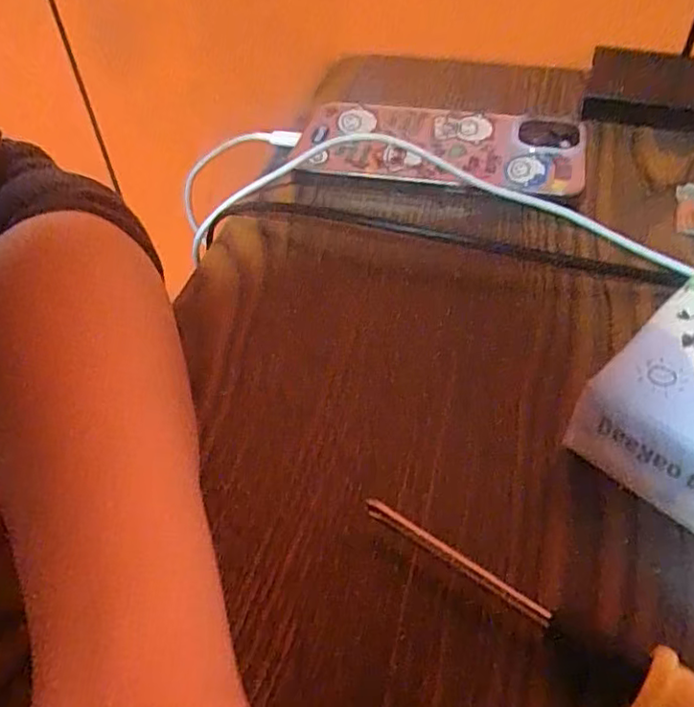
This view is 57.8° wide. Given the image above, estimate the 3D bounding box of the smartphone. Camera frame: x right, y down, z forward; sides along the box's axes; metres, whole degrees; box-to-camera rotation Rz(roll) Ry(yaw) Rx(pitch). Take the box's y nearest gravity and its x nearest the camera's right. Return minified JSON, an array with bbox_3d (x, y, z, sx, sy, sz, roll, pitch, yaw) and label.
[{"bbox_3d":[0.047,-0.101,0.303,0.138,0.015,0.059,5,55,4],"label":"smartphone"}]

